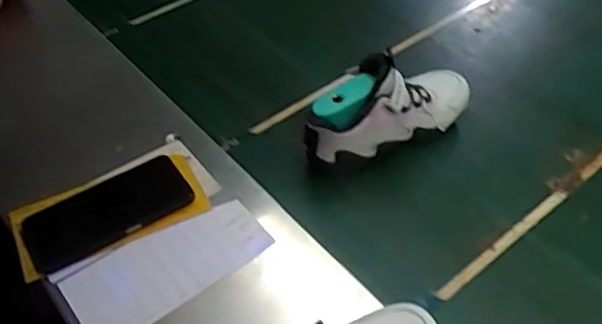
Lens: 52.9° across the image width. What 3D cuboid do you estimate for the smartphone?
[{"bbox_3d":[-0.204,0.054,0.643,0.169,0.012,0.075,-30,64,-14],"label":"smartphone"}]

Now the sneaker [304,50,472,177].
[{"bbox_3d":[0.103,-0.067,0.693,0.224,0.122,0.072,-32,53,-23],"label":"sneaker"}]

